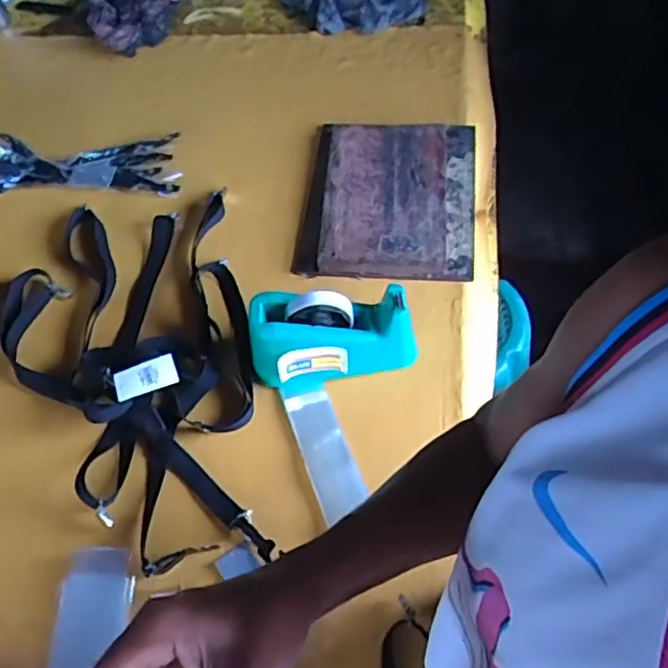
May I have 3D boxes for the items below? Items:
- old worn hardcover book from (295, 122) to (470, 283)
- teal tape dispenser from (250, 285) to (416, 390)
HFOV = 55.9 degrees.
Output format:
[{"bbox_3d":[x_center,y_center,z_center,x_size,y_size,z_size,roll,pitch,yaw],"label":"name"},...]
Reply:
[{"bbox_3d":[0.083,-0.208,0.939,0.252,0.035,0.286,4,59,6],"label":"old worn hardcover book"},{"bbox_3d":[0.000,0.001,0.773,0.198,0.105,0.081,-6,58,0],"label":"teal tape dispenser"}]

